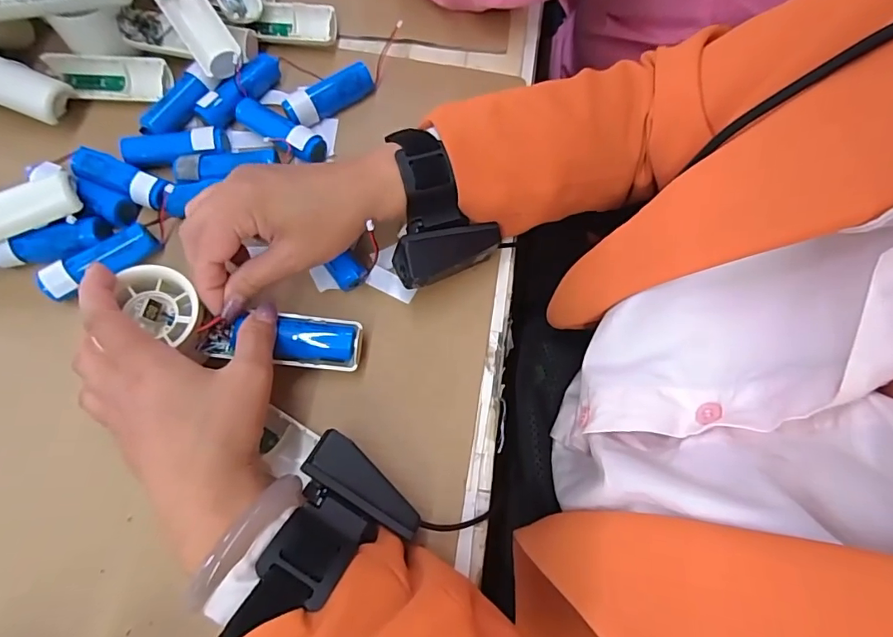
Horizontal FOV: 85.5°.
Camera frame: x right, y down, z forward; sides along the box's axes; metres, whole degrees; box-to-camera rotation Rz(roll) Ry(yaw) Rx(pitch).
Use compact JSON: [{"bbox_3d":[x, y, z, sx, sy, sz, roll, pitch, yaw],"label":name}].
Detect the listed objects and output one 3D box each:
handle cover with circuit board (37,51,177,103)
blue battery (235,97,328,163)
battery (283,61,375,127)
[{"bbox_3d":[-0.265,-0.187,0.379,0.091,0.019,0.033,3,71,0],"label":"handle cover with circuit board"},{"bbox_3d":[-0.126,-0.142,0.368,0.074,0.021,0.020,30,73,9],"label":"blue battery"},{"bbox_3d":[-0.091,-0.173,0.379,0.073,0.023,0.021,-35,75,-13],"label":"battery"}]

